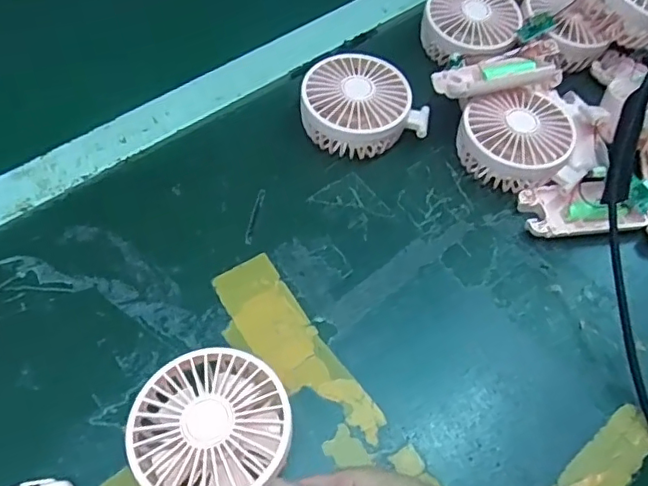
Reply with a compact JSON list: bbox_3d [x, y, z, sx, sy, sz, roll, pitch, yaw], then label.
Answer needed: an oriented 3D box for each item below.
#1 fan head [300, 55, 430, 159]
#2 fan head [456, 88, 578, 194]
[{"bbox_3d":[0.029,-0.111,0.462,0.097,0.043,0.085,-17,62,-15],"label":"fan head"},{"bbox_3d":[0.152,-0.079,0.451,0.084,0.045,0.074,-13,61,-12],"label":"fan head"}]

